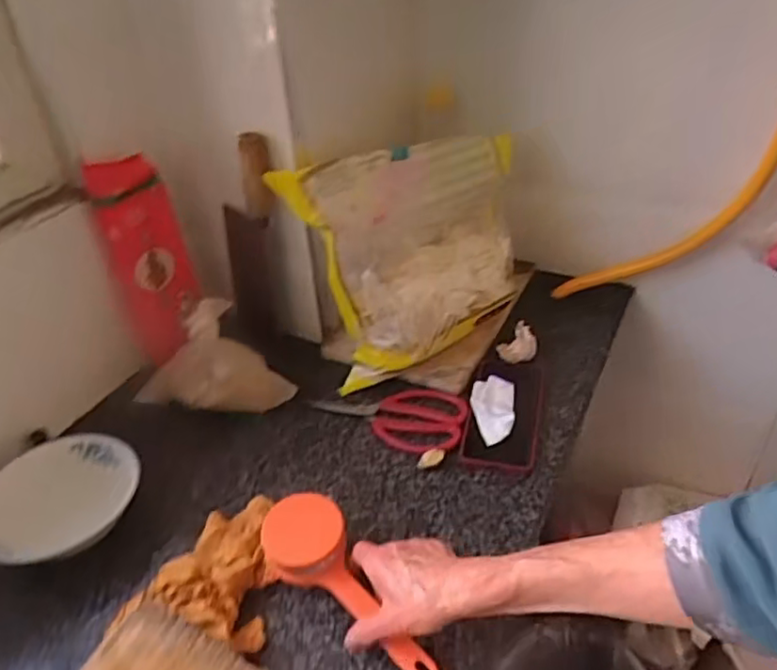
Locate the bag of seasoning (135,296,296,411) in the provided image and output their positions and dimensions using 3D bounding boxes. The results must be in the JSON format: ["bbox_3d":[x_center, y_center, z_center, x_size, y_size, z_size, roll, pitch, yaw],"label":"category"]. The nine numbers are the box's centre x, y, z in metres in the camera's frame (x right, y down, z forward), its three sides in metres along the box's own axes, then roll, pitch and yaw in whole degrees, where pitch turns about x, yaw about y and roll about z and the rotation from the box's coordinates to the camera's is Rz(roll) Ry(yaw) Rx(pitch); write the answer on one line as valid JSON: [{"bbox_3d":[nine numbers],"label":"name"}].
[{"bbox_3d":[-0.205,0.032,0.759,0.186,0.119,0.055,-1,38,3],"label":"bag of seasoning"}]

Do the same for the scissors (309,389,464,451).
[{"bbox_3d":[0.001,0.086,0.750,0.176,0.016,0.100,12,40,19],"label":"scissors"}]

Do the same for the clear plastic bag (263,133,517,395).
[{"bbox_3d":[0.046,-0.091,0.782,0.282,0.254,0.122,-22,41,-23],"label":"clear plastic bag"}]

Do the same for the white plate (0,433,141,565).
[{"bbox_3d":[-0.315,0.154,0.635,0.139,0.033,0.143,-3,38,1],"label":"white plate"}]

